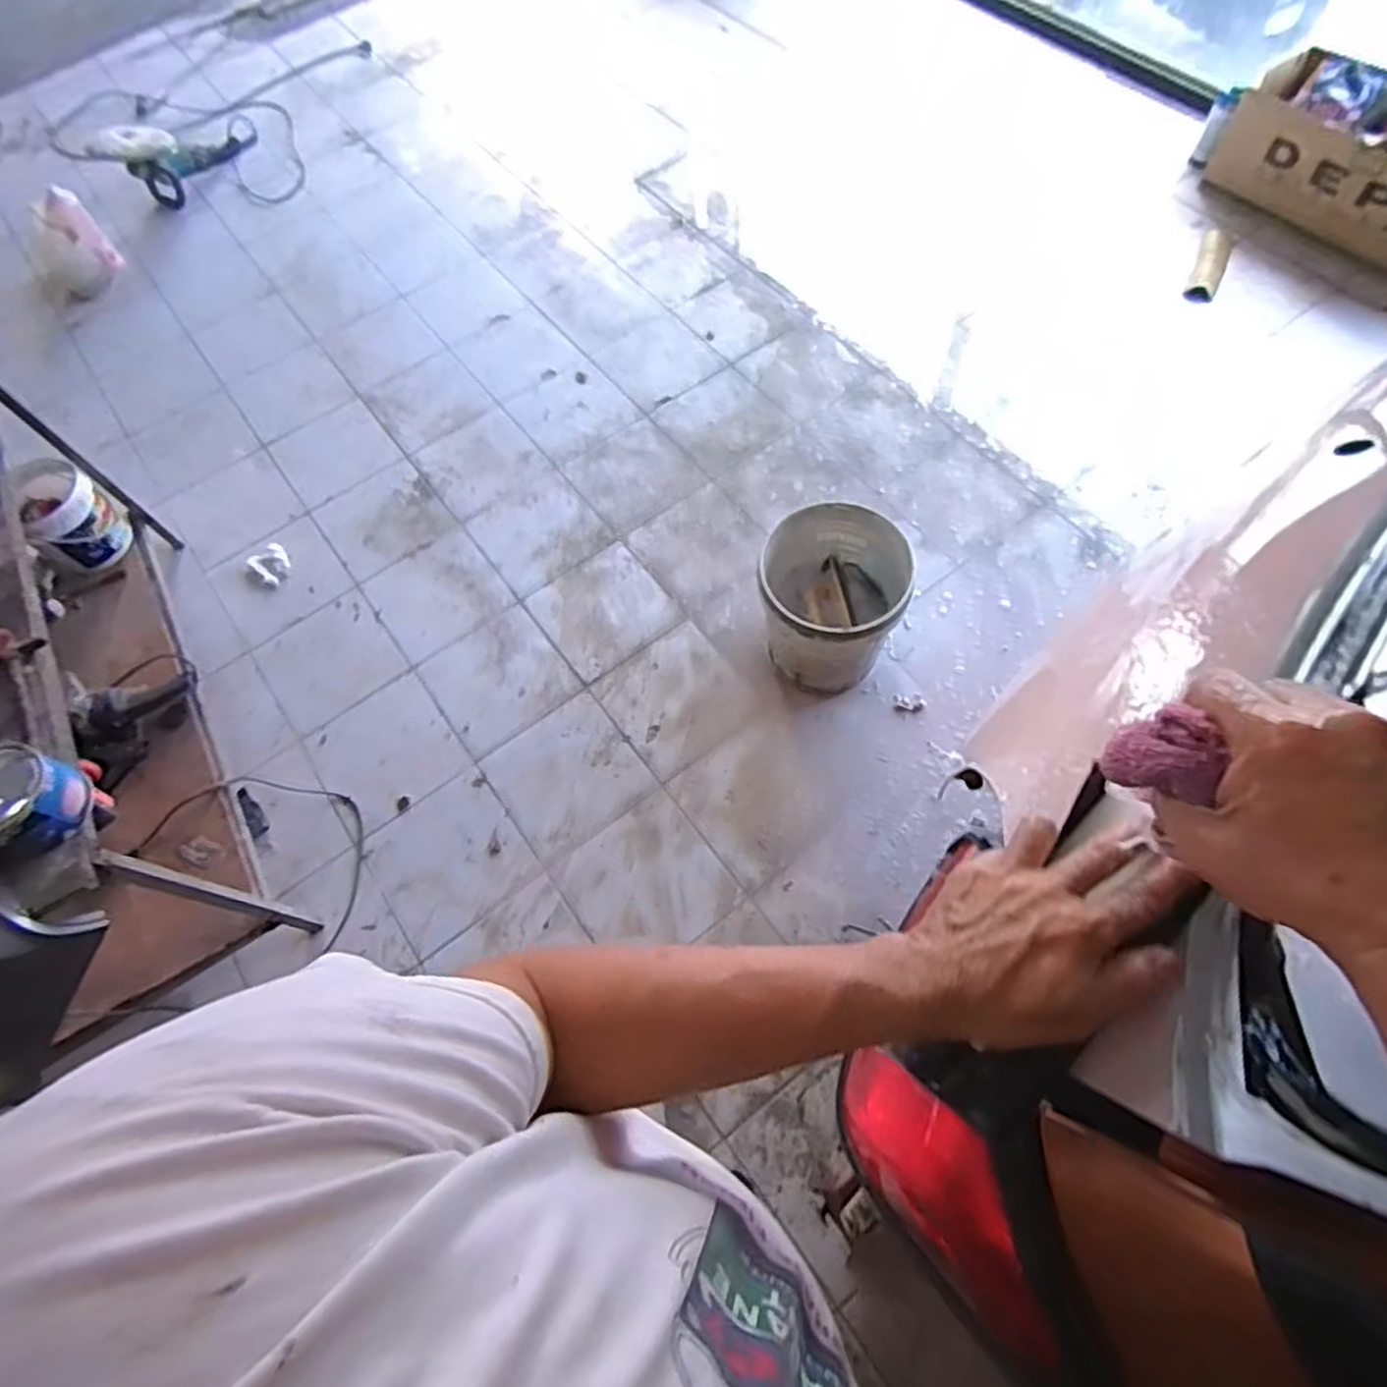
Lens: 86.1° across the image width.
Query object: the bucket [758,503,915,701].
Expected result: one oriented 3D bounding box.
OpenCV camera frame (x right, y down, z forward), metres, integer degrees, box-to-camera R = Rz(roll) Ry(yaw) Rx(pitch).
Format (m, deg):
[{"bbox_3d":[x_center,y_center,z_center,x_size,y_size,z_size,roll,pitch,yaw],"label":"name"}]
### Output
[{"bbox_3d":[0.282,-0.194,1.573,0.290,0.312,0.306,-1,65,2],"label":"bucket"}]

